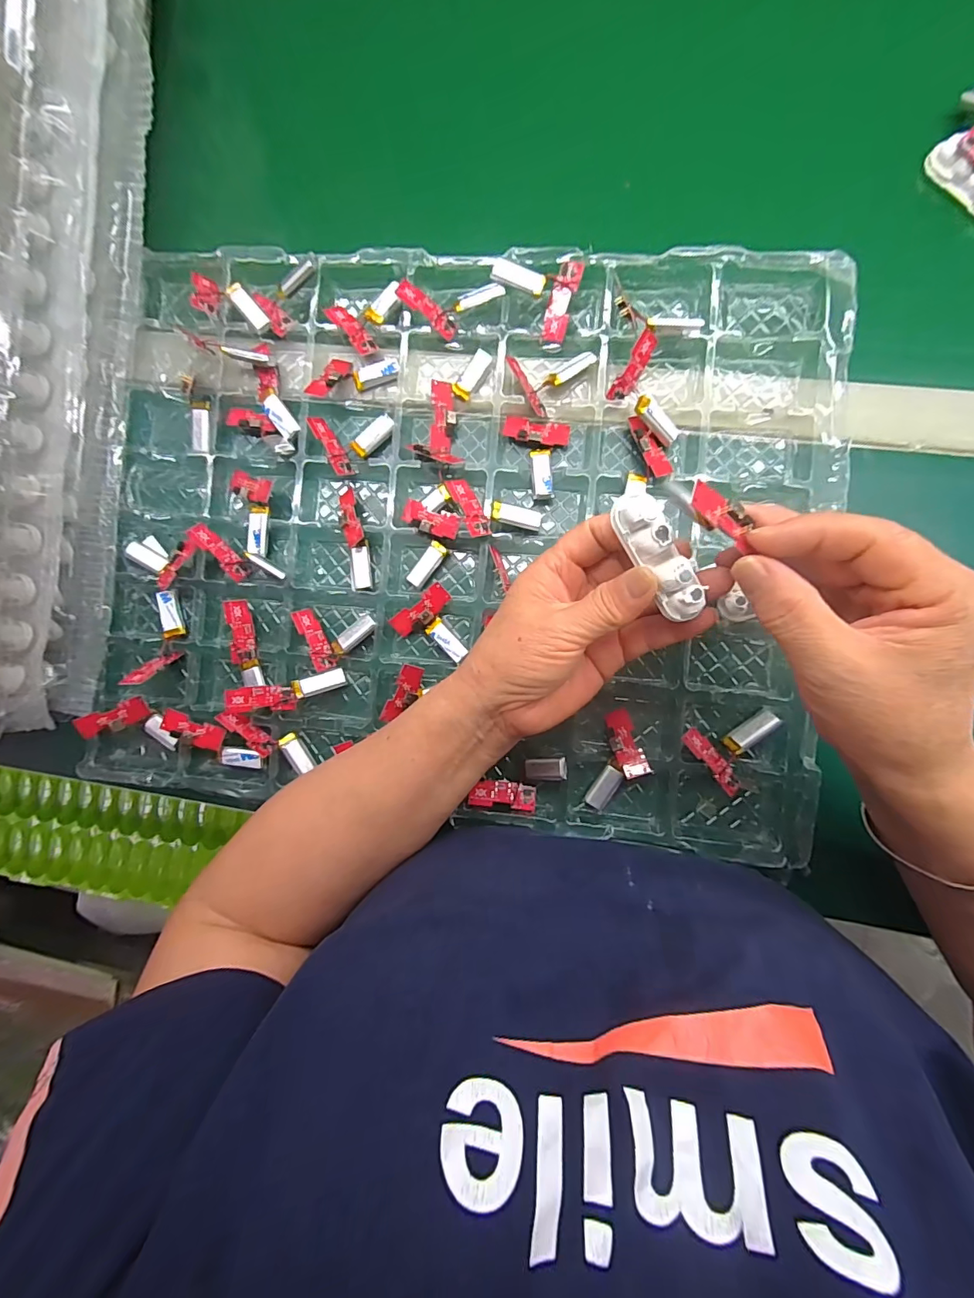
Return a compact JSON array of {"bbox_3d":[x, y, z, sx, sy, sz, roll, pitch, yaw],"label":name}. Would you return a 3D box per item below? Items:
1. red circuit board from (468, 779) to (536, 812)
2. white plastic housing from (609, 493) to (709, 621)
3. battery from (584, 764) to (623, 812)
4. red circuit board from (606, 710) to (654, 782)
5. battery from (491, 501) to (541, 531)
[{"bbox_3d":[0.011,0.096,0.315,0.044,0.004,0.018,7,67,-3],"label":"red circuit board"},{"bbox_3d":[0.077,-0.041,0.211,0.017,0.015,0.060,-30,95,4],"label":"white plastic housing"},{"bbox_3d":[0.076,0.090,0.309,0.013,0.005,0.030,34,93,7],"label":"battery"},{"bbox_3d":[0.088,0.060,0.302,0.018,0.008,0.044,-15,59,5],"label":"red circuit board"},{"bbox_3d":[0.020,-0.088,0.316,0.034,0.006,0.013,13,91,-14],"label":"battery"}]

